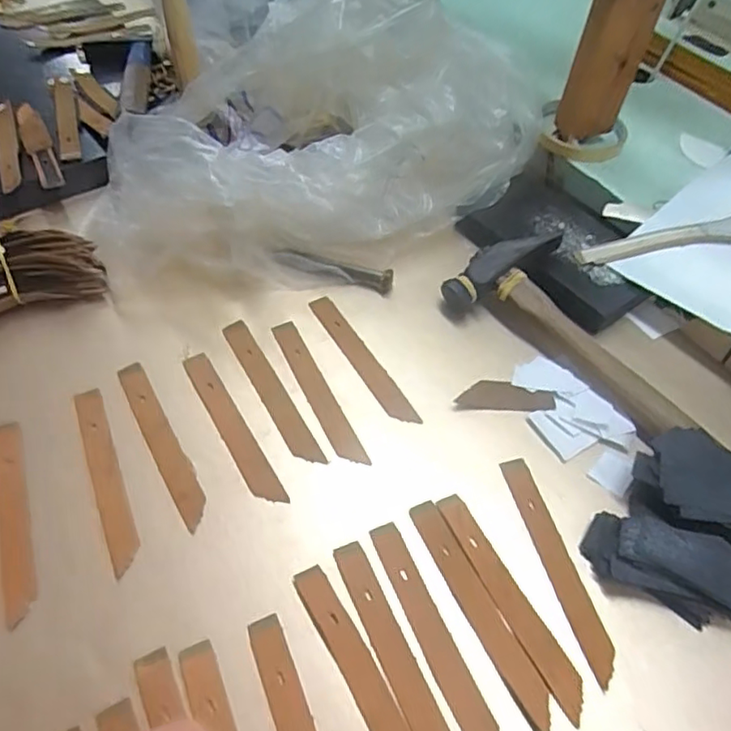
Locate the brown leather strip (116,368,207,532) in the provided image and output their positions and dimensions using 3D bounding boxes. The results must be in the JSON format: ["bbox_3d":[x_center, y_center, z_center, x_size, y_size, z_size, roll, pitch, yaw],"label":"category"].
[{"bbox_3d":[-0.127,0.045,0.368,0.016,0.004,0.123,-26,58,-20],"label":"brown leather strip"}]

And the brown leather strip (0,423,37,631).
[{"bbox_3d":[-0.202,0.085,0.339,0.017,0.004,0.124,-18,55,-15],"label":"brown leather strip"}]

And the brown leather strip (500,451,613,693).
[{"bbox_3d":[0.107,0.109,0.333,0.016,0.005,0.124,-11,54,-10],"label":"brown leather strip"}]

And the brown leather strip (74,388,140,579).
[{"bbox_3d":[-0.156,0.065,0.356,0.018,0.005,0.123,-22,59,-14],"label":"brown leather strip"}]

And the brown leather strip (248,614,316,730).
[{"bbox_3d":[-0.029,0.179,0.272,0.018,0.004,0.125,-18,56,-15],"label":"brown leather strip"}]

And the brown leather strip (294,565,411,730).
[{"bbox_3d":[0.000,0.155,0.291,0.018,0.004,0.125,-25,57,-19],"label":"brown leather strip"}]

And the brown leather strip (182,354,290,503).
[{"bbox_3d":[-0.085,0.039,0.377,0.017,0.004,0.121,-27,61,-18],"label":"brown leather strip"}]

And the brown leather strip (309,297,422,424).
[{"bbox_3d":[-0.003,-0.006,0.415,0.016,0.004,0.122,-26,58,-20],"label":"brown leather strip"}]

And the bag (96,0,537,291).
[{"bbox_3d":[-0.038,-0.184,0.474,0.358,0.128,0.193,-24,57,-19],"label":"bag"}]

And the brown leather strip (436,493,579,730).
[{"bbox_3d":[0.077,0.123,0.317,0.018,0.004,0.123,-22,57,-17],"label":"brown leather strip"}]

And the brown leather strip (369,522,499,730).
[{"bbox_3d":[0.035,0.139,0.307,0.016,0.004,0.123,-19,56,-16],"label":"brown leather strip"}]

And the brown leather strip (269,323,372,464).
[{"bbox_3d":[-0.032,0.017,0.396,0.018,0.004,0.119,-22,58,-16],"label":"brown leather strip"}]

